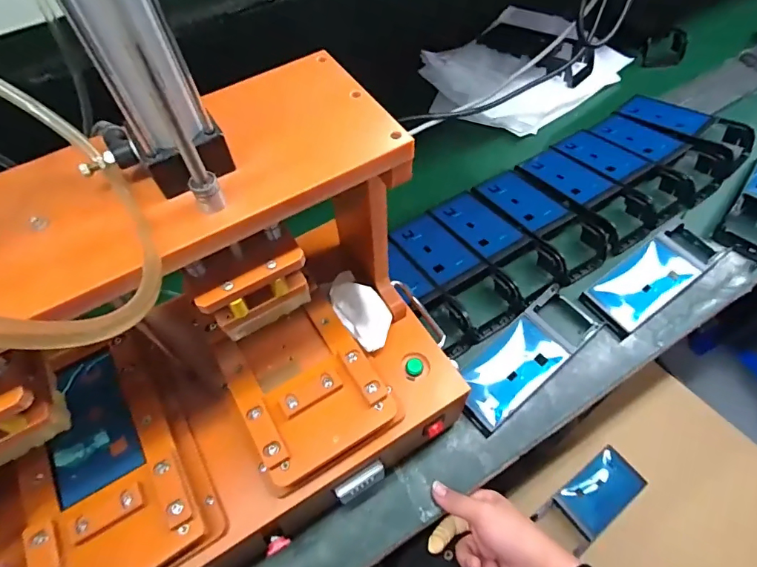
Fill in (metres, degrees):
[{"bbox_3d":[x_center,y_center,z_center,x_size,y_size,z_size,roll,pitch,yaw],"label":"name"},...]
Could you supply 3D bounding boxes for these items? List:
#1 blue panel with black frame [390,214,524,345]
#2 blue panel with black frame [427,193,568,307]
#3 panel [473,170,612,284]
[{"bbox_3d":[0.104,-0.018,0.639,0.083,0.033,0.205,-35,62,-18],"label":"blue panel with black frame"},{"bbox_3d":[0.165,-0.058,0.662,0.091,0.040,0.204,-30,61,-15],"label":"blue panel with black frame"},{"bbox_3d":[0.230,-0.098,0.673,0.099,0.031,0.209,-32,61,-17],"label":"panel"}]

